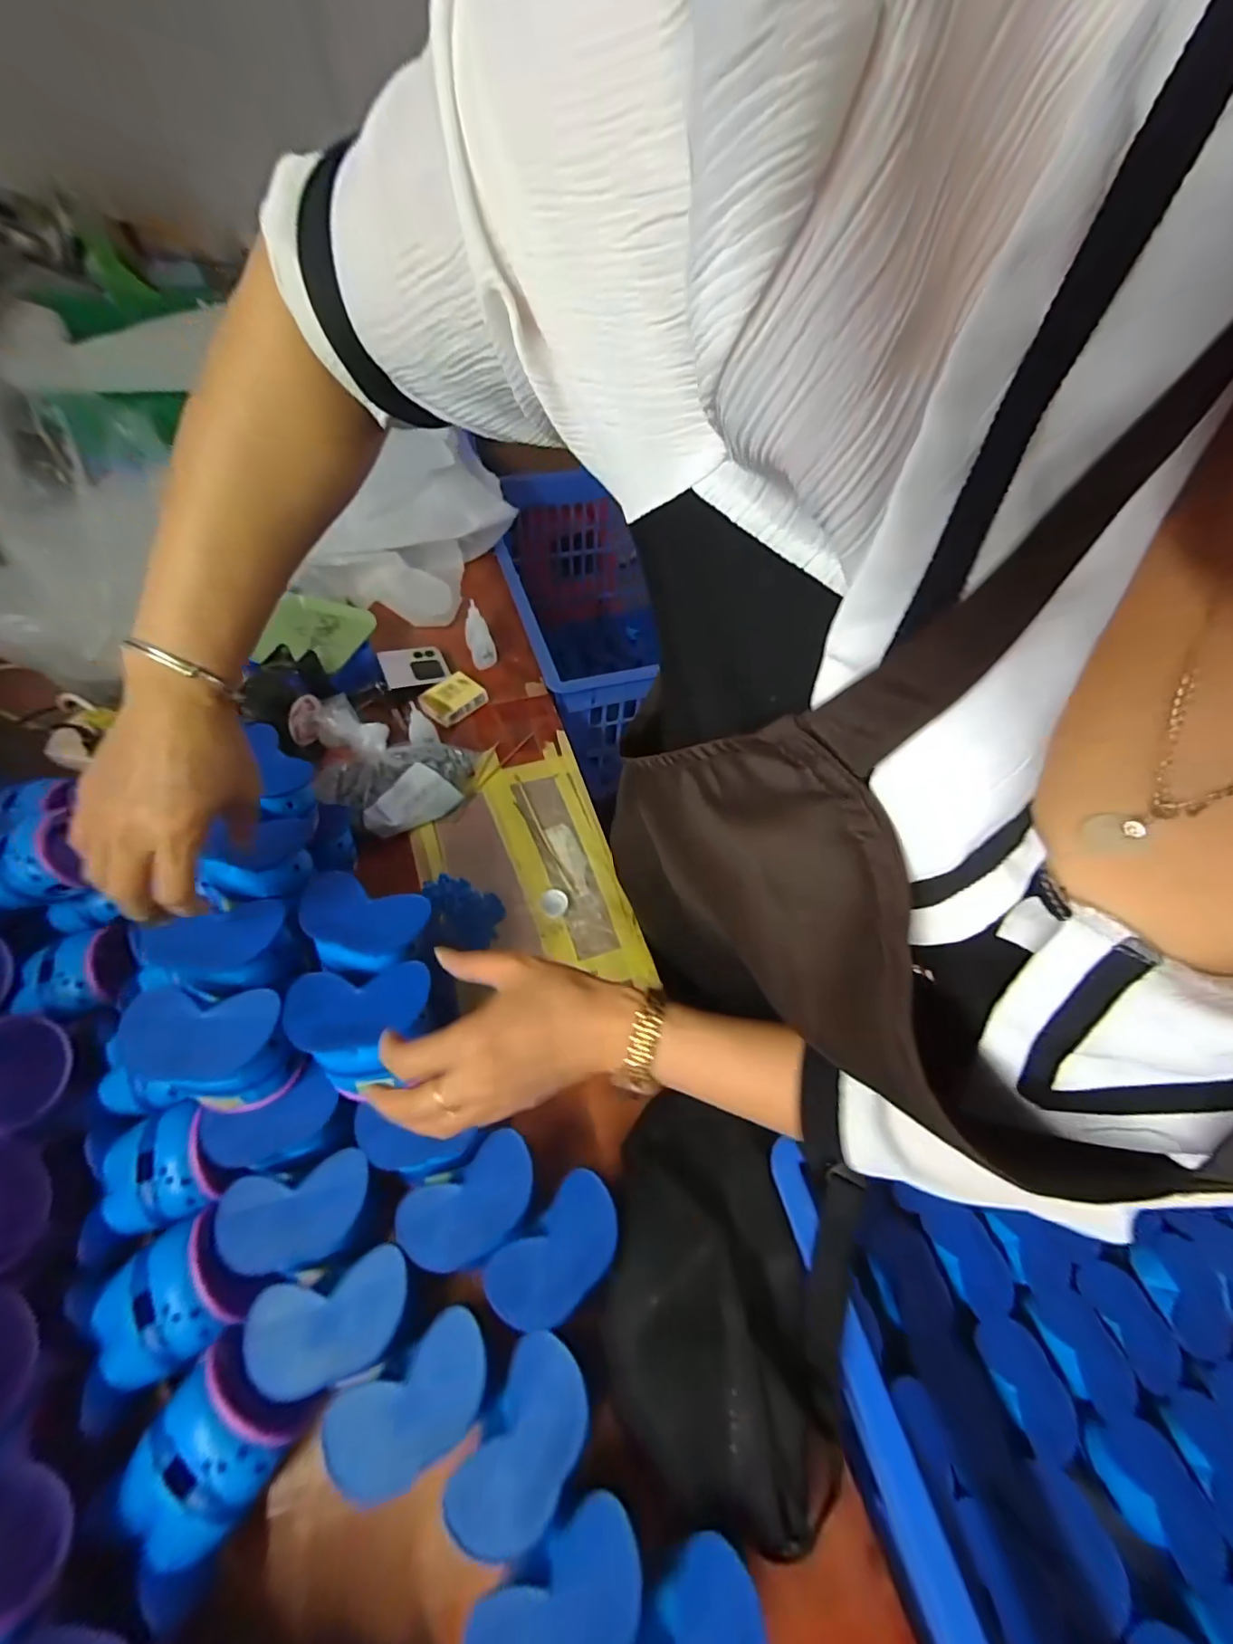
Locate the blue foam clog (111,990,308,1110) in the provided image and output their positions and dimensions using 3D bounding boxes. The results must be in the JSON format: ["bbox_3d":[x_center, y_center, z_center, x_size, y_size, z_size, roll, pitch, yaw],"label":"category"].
[{"bbox_3d":[-0.284,0.169,0.385,0.090,0.096,0.069,2,58,-3],"label":"blue foam clog"}]

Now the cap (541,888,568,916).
[{"bbox_3d":[-0.068,0.088,0.576,0.027,0.009,0.029,2,58,-3],"label":"cap"}]

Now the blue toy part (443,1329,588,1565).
[{"bbox_3d":[-0.056,0.379,0.320,0.059,0.017,0.092,11,41,29],"label":"blue toy part"}]

